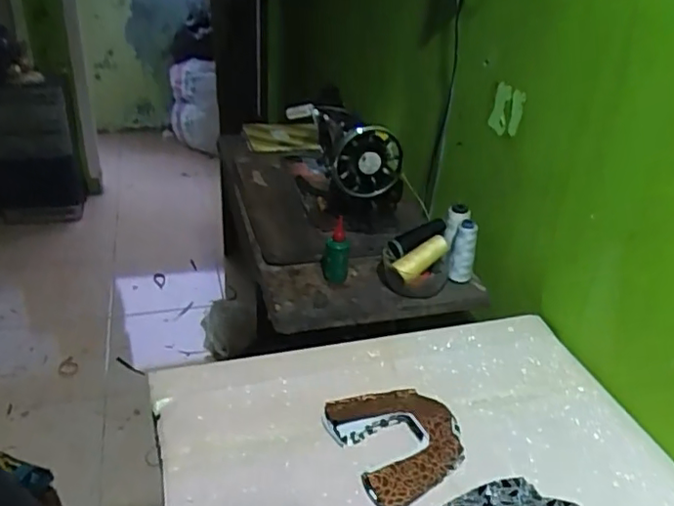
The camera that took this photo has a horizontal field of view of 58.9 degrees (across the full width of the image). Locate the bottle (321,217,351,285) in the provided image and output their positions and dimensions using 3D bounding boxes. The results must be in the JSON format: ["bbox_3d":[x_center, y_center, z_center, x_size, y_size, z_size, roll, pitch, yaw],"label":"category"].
[{"bbox_3d":[-0.004,-0.008,1.038,0.049,0.110,0.037,10,31,10],"label":"bottle"}]

